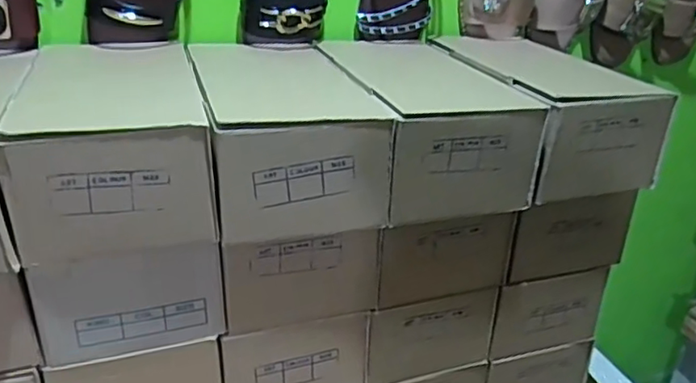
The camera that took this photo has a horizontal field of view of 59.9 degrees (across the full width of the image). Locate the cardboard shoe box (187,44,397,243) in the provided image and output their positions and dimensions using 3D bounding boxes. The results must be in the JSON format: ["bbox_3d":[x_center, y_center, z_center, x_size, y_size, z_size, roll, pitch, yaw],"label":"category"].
[{"bbox_3d":[-0.068,-0.063,0.582,0.140,0.101,0.259,-4,25,-16],"label":"cardboard shoe box"}]

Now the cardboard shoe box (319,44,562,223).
[{"bbox_3d":[0.068,-0.077,0.623,0.145,0.098,0.265,-5,25,-17],"label":"cardboard shoe box"}]

